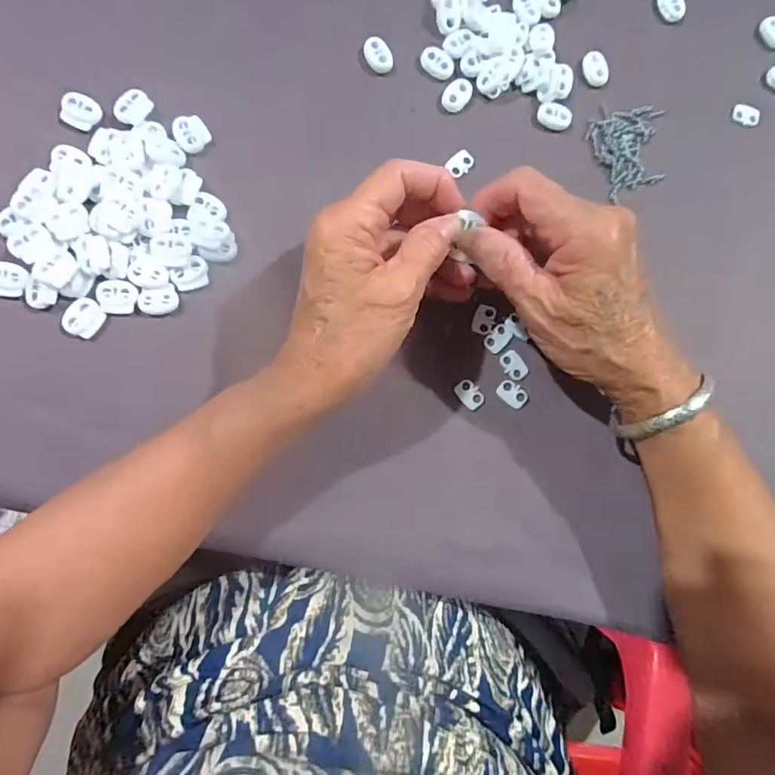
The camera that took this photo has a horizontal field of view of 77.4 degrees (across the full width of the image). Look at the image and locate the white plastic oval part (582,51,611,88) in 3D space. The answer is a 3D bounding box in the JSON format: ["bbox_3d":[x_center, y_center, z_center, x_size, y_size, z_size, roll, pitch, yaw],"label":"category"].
[{"bbox_3d":[0.137,-0.210,0.319,0.015,0.005,0.023,-3,86,-7],"label":"white plastic oval part"}]

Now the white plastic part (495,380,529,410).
[{"bbox_3d":[0.078,0.004,0.299,0.019,0.004,0.013,37,82,-2],"label":"white plastic part"}]

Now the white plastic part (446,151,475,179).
[{"bbox_3d":[0.046,-0.143,0.309,0.018,0.004,0.013,-39,90,-8],"label":"white plastic part"}]

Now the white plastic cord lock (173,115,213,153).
[{"bbox_3d":[-0.118,-0.153,0.291,0.019,0.007,0.020,-35,90,-8],"label":"white plastic cord lock"}]

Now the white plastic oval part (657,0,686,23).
[{"bbox_3d":[0.193,-0.260,0.328,0.011,0.008,0.022,-41,91,-8],"label":"white plastic oval part"}]

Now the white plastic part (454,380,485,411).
[{"bbox_3d":[0.051,0.004,0.297,0.013,0.004,0.019,-42,91,-8],"label":"white plastic part"}]

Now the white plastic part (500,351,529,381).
[{"bbox_3d":[0.079,-0.014,0.300,0.013,0.004,0.019,-39,90,-8],"label":"white plastic part"}]

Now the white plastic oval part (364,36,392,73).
[{"bbox_3d":[-0.006,-0.210,0.306,0.015,0.005,0.022,-25,89,-8],"label":"white plastic oval part"}]

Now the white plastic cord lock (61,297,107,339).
[{"bbox_3d":[-0.174,-0.040,0.276,0.018,0.005,0.021,35,82,-3],"label":"white plastic cord lock"}]

